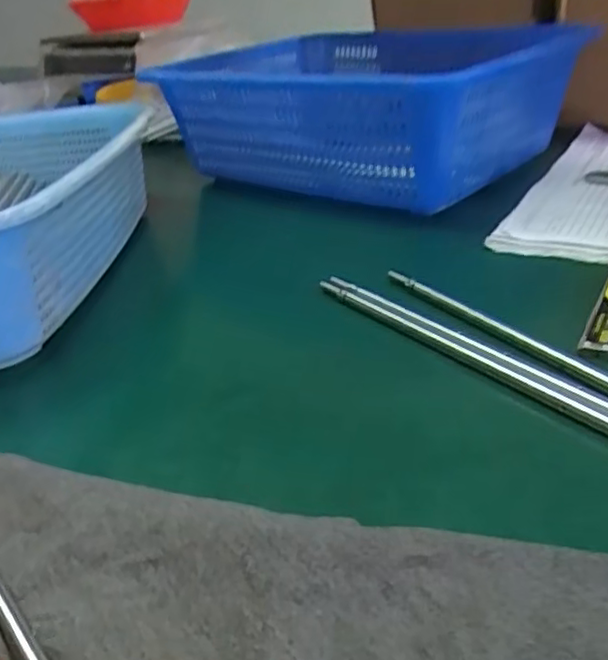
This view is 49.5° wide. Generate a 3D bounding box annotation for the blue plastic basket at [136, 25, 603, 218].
[{"bbox_3d":[0.063,-0.197,0.607,0.321,0.115,0.261,18,38,36],"label":"blue plastic basket"}]

